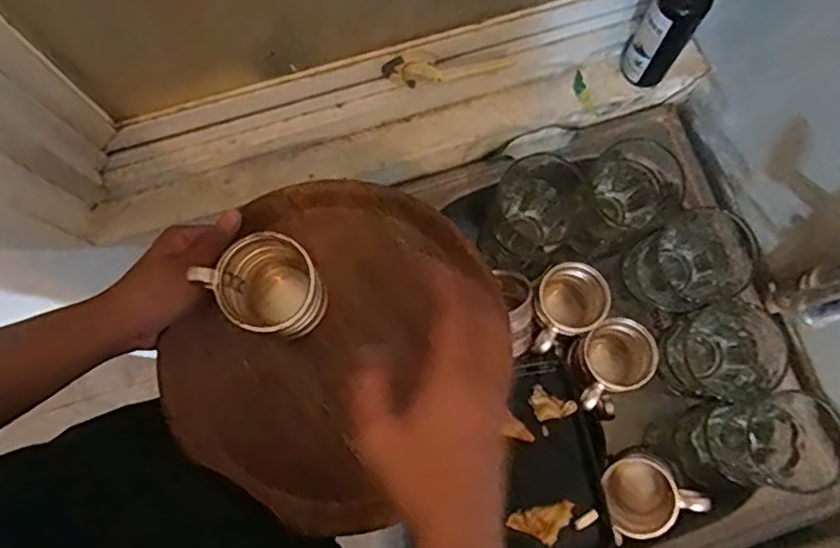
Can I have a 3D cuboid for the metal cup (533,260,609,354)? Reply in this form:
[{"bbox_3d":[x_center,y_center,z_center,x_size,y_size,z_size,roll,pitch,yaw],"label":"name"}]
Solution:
[{"bbox_3d":[0.155,0.041,0.721,0.098,0.096,0.075,-40,83,-8],"label":"metal cup"}]

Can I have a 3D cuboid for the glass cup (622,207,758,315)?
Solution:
[{"bbox_3d":[0.278,-0.007,0.672,0.095,0.110,0.095,0,80,-1],"label":"glass cup"}]

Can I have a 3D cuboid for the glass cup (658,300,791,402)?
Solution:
[{"bbox_3d":[0.306,0.083,0.653,0.083,0.115,0.087,0,80,-1],"label":"glass cup"}]

